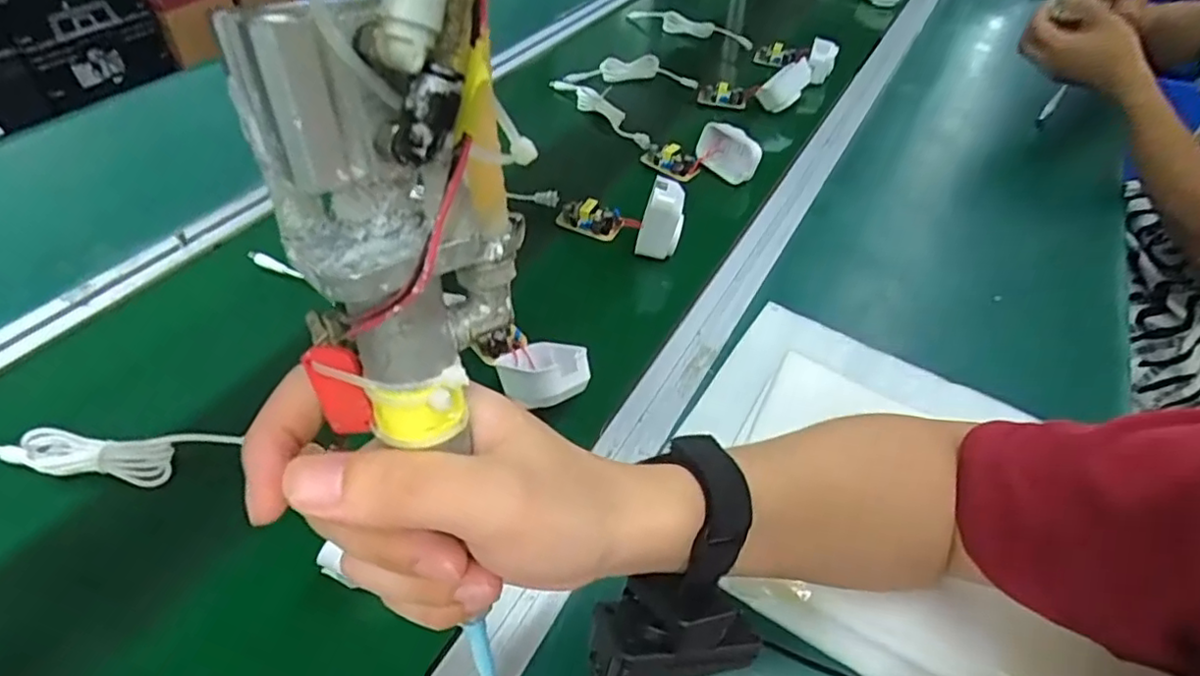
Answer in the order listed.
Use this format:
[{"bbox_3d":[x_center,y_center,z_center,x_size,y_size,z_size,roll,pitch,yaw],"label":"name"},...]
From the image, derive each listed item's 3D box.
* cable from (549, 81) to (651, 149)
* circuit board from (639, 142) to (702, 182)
[{"bbox_3d":[0.003,-0.284,0.780,0.029,0.025,0.210,-26,52,-19],"label":"cable"},{"bbox_3d":[0.076,-0.194,0.692,0.065,0.029,0.022,30,56,26],"label":"circuit board"}]

